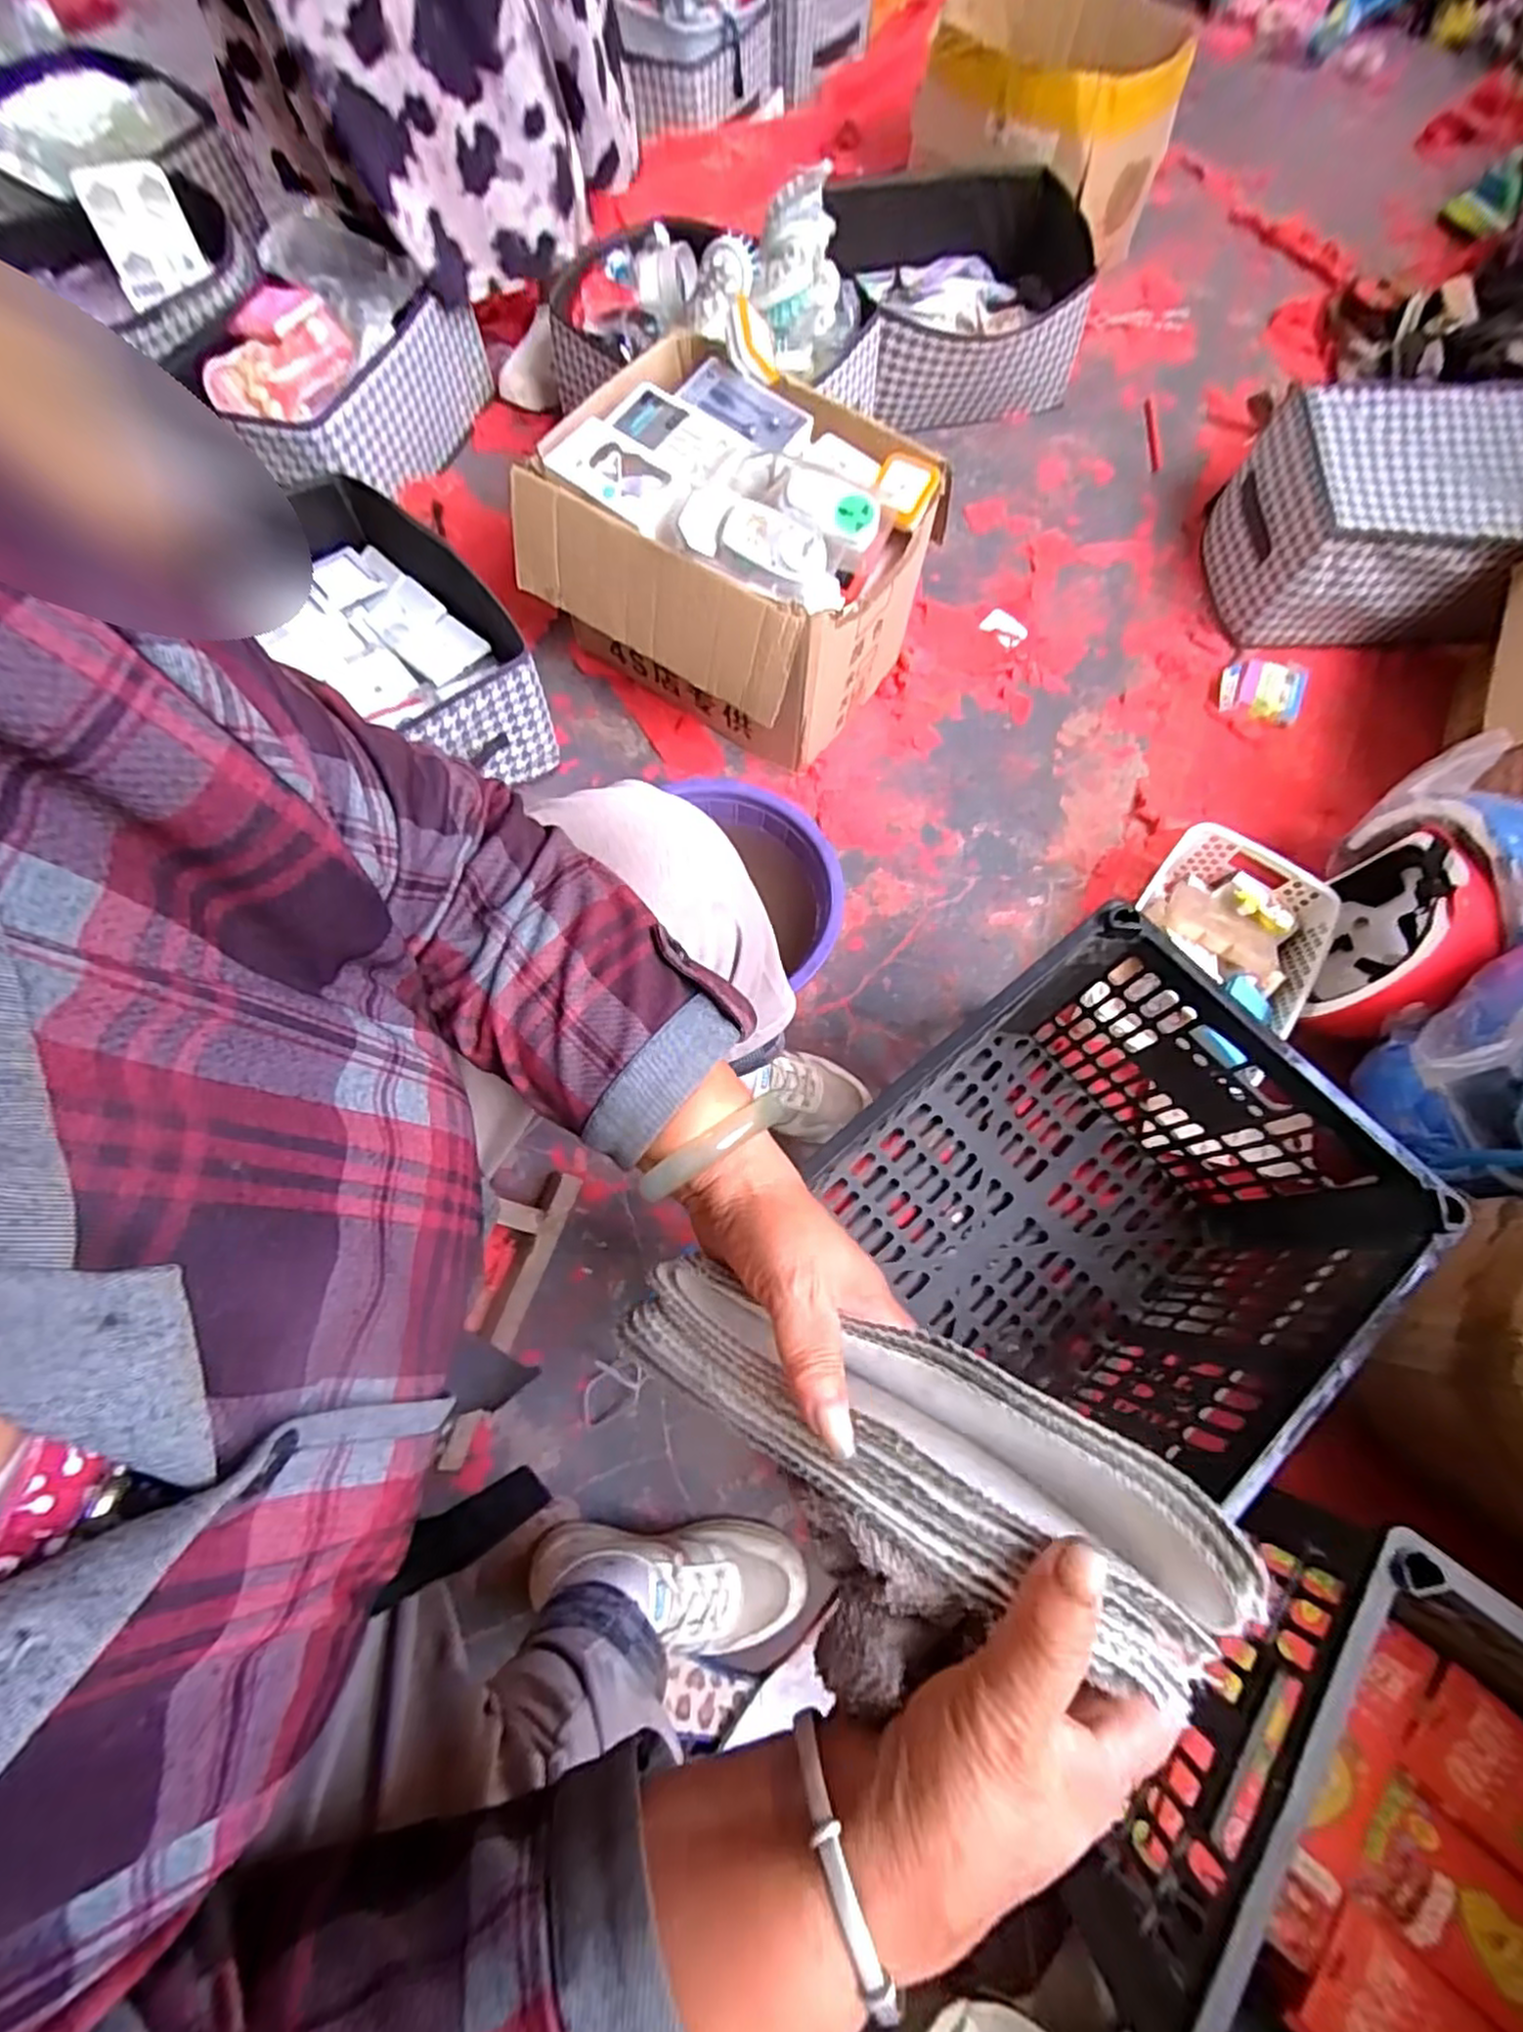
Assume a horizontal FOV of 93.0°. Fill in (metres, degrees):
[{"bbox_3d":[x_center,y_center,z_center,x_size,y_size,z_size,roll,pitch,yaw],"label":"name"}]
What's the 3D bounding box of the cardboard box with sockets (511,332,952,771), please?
[{"bbox_3d":[-0.038,-0.537,0.897,0.399,0.296,0.326,32,73,10],"label":"cardboard box with sockets"}]

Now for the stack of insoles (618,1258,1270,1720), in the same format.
[{"bbox_3d":[0.046,0.157,0.278,0.230,0.056,0.066,9,68,32],"label":"stack of insoles"}]

